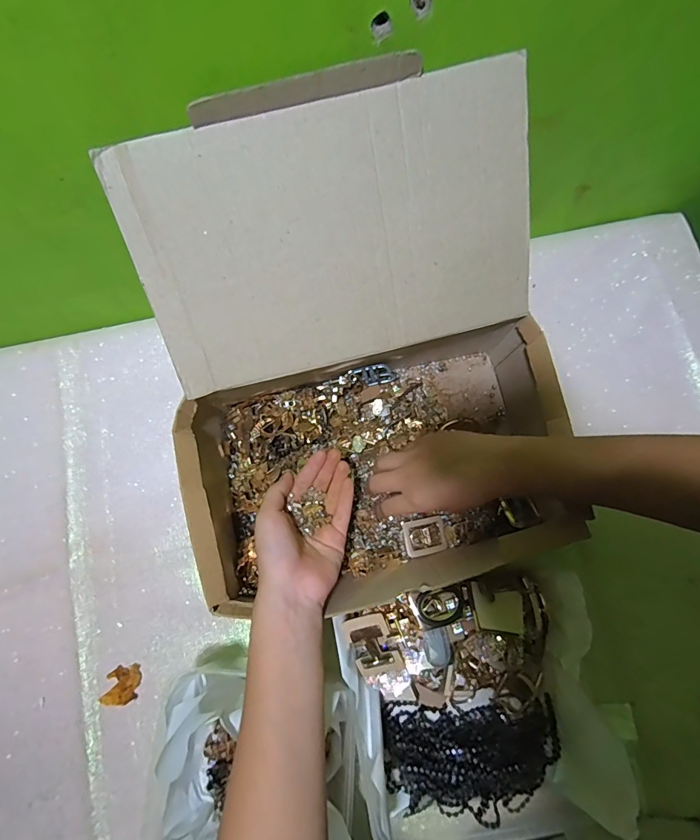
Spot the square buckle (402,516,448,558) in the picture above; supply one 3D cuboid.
[{"bbox_3d":[0.077,0.120,0.426,0.044,0.007,0.035,-13,79,-1],"label":"square buckle"}]

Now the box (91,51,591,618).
[{"bbox_3d":[0.009,-0.040,0.360,0.328,0.231,0.337,-14,79,-1],"label":"box"}]

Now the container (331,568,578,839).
[{"bbox_3d":[0.101,0.252,0.375,0.182,0.076,0.208,-13,79,-1],"label":"container"}]

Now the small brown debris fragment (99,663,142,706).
[{"bbox_3d":[-0.229,0.266,0.419,0.033,0.004,0.035,2,64,-5],"label":"small brown debris fragment"}]

